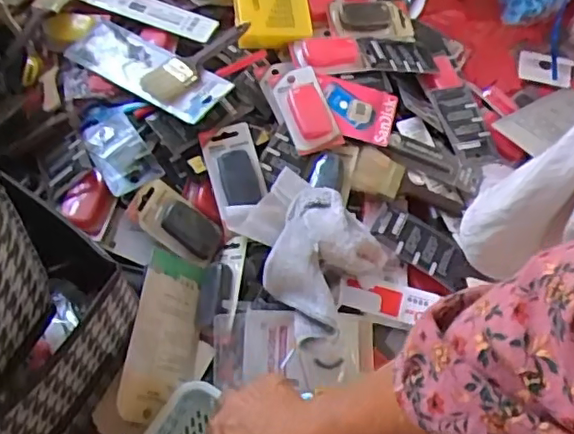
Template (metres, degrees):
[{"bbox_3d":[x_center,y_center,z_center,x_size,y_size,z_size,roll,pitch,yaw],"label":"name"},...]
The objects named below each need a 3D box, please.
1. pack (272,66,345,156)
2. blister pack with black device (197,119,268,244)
[{"bbox_3d":[0.021,-0.124,0.684,0.054,0.019,0.108,-17,67,-7],"label":"pack"},{"bbox_3d":[-0.056,-0.049,0.646,0.056,0.022,0.111,-15,67,-6],"label":"blister pack with black device"}]

